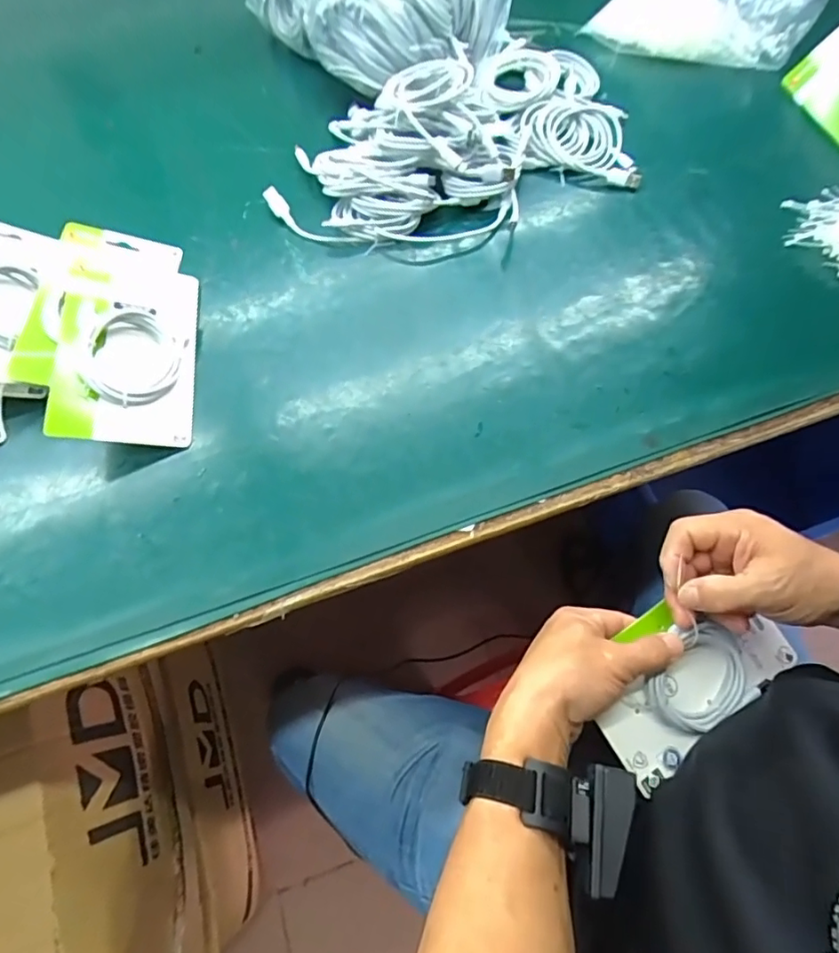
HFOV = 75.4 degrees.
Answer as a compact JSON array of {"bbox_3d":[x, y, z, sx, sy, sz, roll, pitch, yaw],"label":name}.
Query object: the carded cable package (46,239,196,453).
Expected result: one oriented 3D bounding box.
[{"bbox_3d":[-0.242,-0.116,0.455,0.100,0.017,0.191,4,61,-24],"label":"carded cable package"}]

